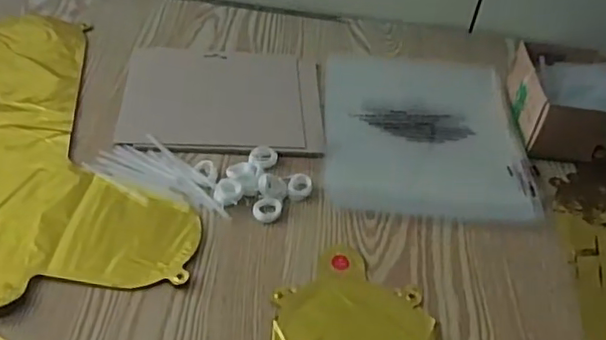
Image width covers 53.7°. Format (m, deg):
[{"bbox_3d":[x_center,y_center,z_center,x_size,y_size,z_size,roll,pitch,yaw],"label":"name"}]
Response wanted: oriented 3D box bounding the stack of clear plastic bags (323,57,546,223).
[{"bbox_3d":[0.131,-0.046,0.644,0.211,0.020,0.234,5,44,-3],"label":"stack of clear plastic bags"}]

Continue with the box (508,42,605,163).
[{"bbox_3d":[0.328,-0.070,0.654,0.183,0.061,0.140,5,44,-3],"label":"box"}]

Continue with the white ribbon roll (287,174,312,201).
[{"bbox_3d":[-0.003,0.015,0.565,0.022,0.008,0.029,7,44,0],"label":"white ribbon roll"}]

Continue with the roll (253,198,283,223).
[{"bbox_3d":[-0.032,0.036,0.544,0.026,0.006,0.024,4,44,-4],"label":"roll"}]

